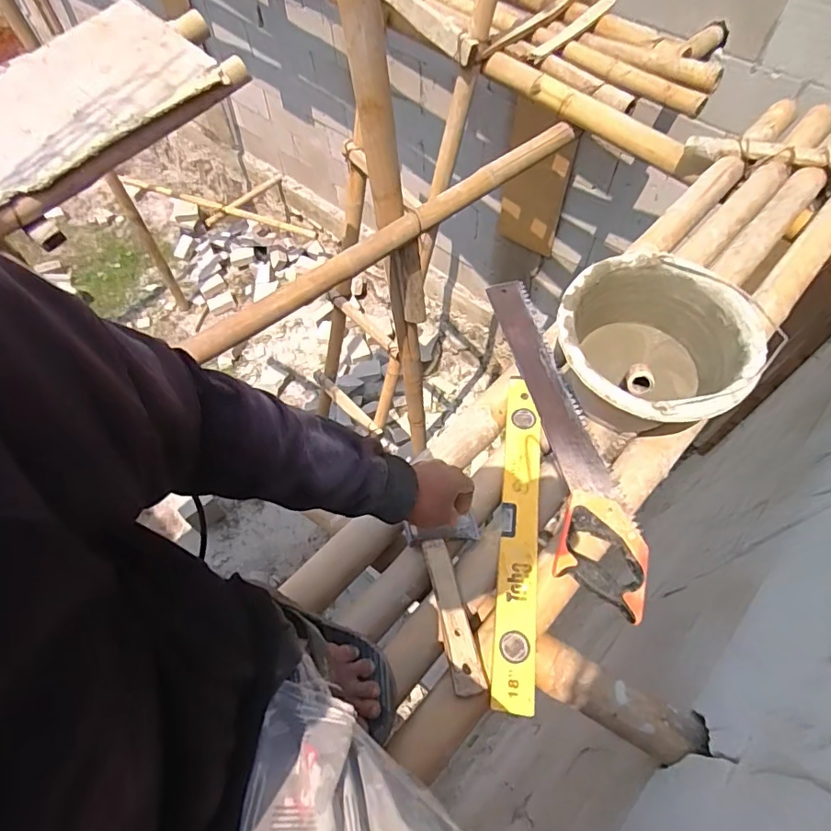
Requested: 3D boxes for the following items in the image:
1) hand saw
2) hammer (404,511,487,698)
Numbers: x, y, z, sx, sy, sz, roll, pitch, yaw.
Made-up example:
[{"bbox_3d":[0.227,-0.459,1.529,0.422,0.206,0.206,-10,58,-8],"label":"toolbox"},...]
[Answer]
[{"bbox_3d":[0.218,0.008,0.778,0.115,0.030,0.549,-5,60,-1],"label":"hand saw"},{"bbox_3d":[0.050,0.241,0.670,0.093,0.027,0.209,-8,58,-3],"label":"hammer"}]

